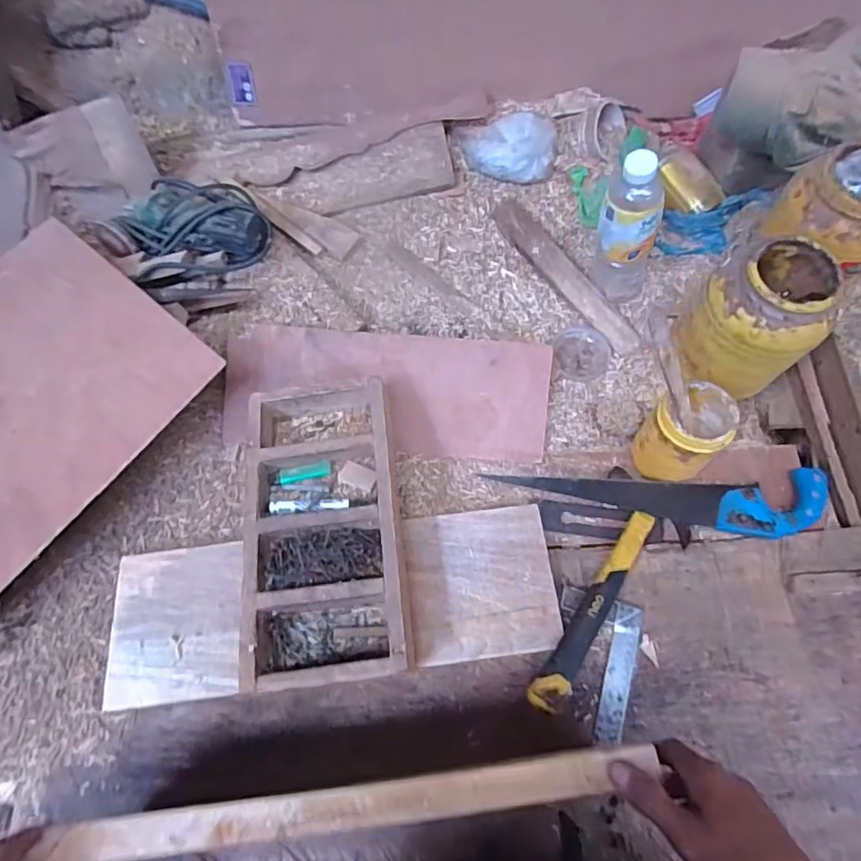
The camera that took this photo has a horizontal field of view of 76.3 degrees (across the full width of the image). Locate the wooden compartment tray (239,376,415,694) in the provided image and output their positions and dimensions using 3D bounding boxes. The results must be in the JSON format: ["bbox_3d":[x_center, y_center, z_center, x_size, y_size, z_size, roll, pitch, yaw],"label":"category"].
[{"bbox_3d":[-0.131,0.119,0.688,0.182,0.086,0.362,-7,61,0],"label":"wooden compartment tray"}]

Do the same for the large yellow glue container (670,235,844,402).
[{"bbox_3d":[0.434,-0.145,0.719,0.154,0.175,0.138,-36,65,-15],"label":"large yellow glue container"}]

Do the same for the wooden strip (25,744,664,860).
[{"bbox_3d":[-0.067,0.314,0.455,0.503,0.020,0.033,-8,61,0],"label":"wooden strip"}]

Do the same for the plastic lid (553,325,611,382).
[{"bbox_3d":[0.237,-0.122,0.861,0.086,0.019,0.090,-2,62,3],"label":"plastic lid"}]

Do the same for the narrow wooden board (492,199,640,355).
[{"bbox_3d":[0.219,-0.252,0.887,0.054,0.017,0.320,-37,81,-15],"label":"narrow wooden board"}]

